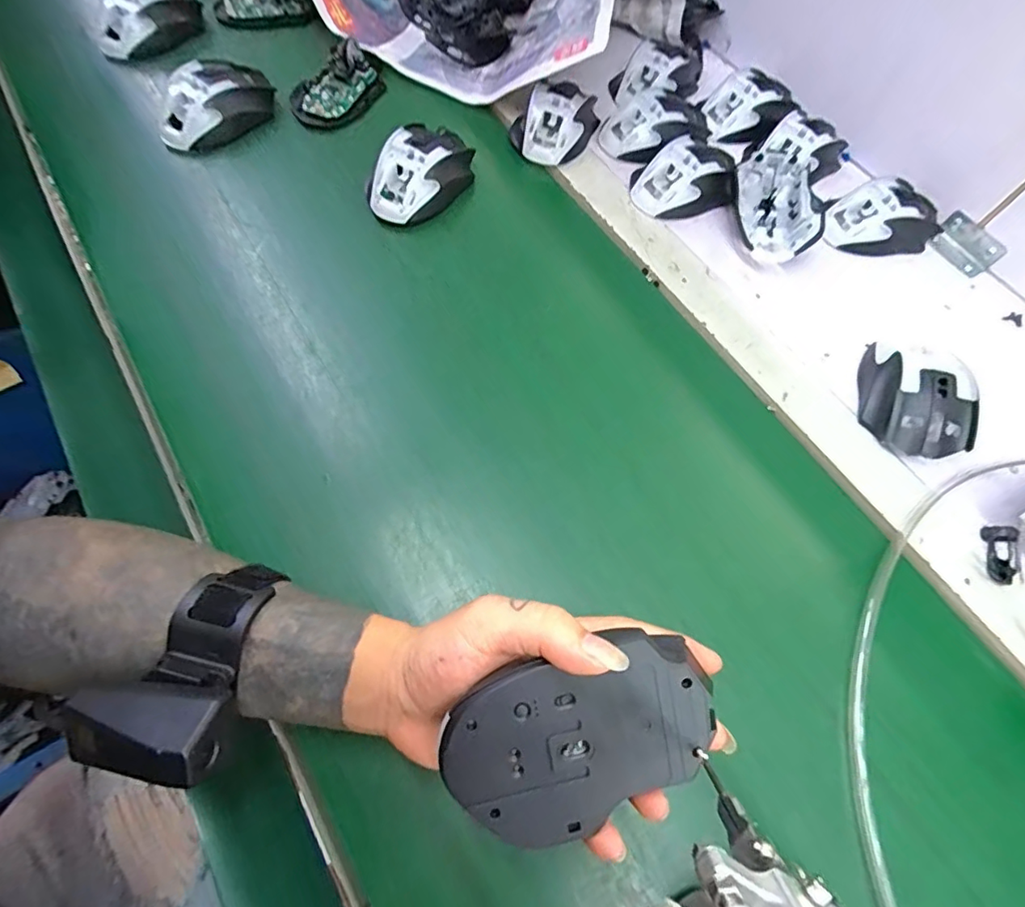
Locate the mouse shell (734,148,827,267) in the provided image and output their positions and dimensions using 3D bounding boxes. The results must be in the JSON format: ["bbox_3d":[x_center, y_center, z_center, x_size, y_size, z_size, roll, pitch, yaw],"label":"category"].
[{"bbox_3d":[0.241,-0.230,0.476,0.071,0.032,0.109,4,65,4],"label":"mouse shell"}]

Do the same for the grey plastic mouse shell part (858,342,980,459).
[{"bbox_3d":[0.313,-0.048,0.397,0.066,0.035,0.104,9,65,7],"label":"grey plastic mouse shell part"}]

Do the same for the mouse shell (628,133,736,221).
[{"bbox_3d":[0.164,-0.265,0.486,0.100,0.030,0.065,-20,65,-7],"label":"mouse shell"}]

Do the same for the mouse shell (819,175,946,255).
[{"bbox_3d":[0.351,-0.224,0.485,0.118,0.032,0.067,-17,65,-6],"label":"mouse shell"}]

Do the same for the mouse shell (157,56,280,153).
[{"bbox_3d":[-0.282,-0.328,0.482,0.109,0.041,0.066,-41,69,-16],"label":"mouse shell"}]

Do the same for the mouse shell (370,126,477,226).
[{"bbox_3d":[-0.081,-0.253,0.463,0.065,0.039,0.109,20,67,12],"label":"mouse shell"}]

